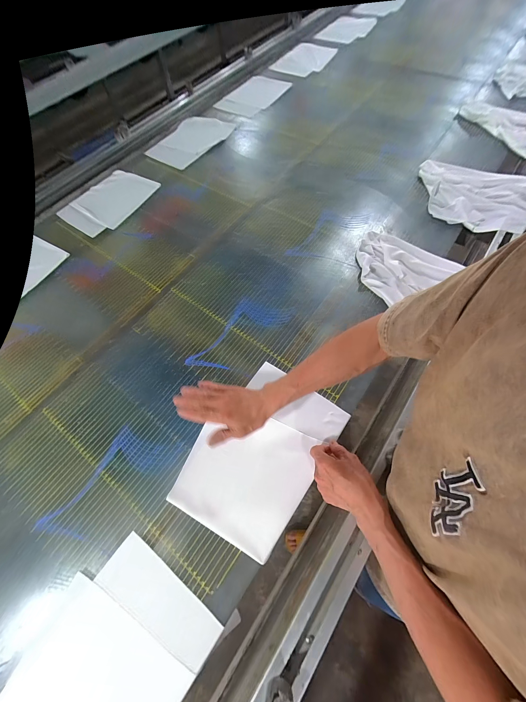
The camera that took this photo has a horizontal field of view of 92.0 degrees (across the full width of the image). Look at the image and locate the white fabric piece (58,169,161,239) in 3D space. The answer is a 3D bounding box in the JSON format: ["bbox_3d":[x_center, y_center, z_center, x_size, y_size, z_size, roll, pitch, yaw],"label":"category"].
[{"bbox_3d":[-0.512,-0.510,0.853,0.230,0.006,0.295,32,70,14],"label":"white fabric piece"}]

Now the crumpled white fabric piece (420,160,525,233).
[{"bbox_3d":[0.615,-0.467,0.742,0.331,0.075,0.263,32,71,17],"label":"crumpled white fabric piece"}]

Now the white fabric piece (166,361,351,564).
[{"bbox_3d":[-0.005,0.192,0.492,0.210,0.014,0.312,34,71,15],"label":"white fabric piece"}]

